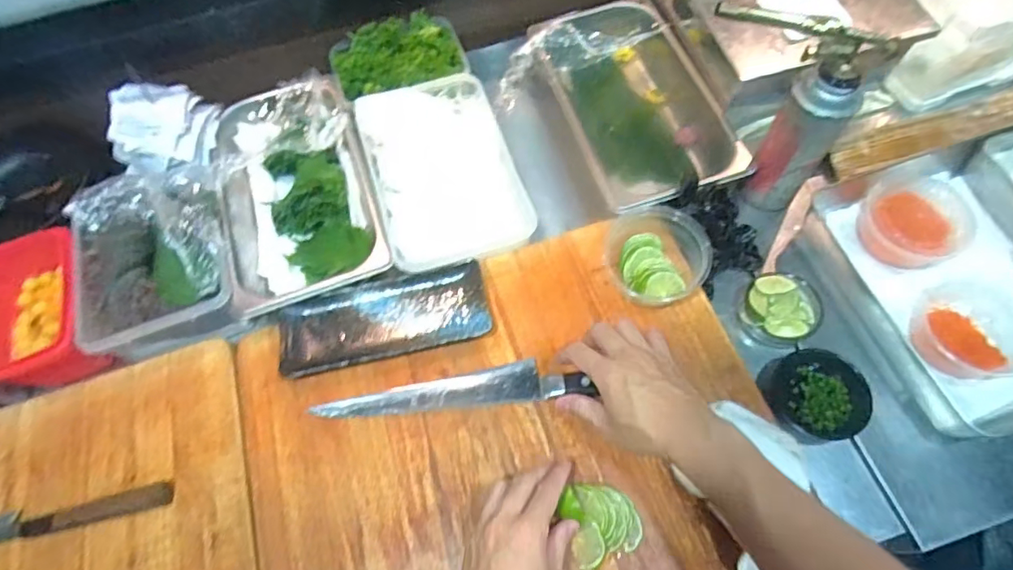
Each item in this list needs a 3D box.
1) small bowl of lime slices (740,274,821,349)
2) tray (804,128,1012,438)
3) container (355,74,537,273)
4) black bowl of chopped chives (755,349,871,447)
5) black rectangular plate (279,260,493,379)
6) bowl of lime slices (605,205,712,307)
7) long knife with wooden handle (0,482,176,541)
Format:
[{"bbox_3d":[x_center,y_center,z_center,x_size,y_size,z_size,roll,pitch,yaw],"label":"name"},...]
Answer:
[{"bbox_3d":[0.300,0.028,0.594,0.078,0.048,0.077,-2,64,3],"label":"small bowl of lime slices"},{"bbox_3d":[0.586,-0.037,0.575,0.424,0.058,0.299,-17,64,-5],"label":"tray"},{"bbox_3d":[-0.076,-0.135,0.639,0.163,0.043,0.243,-17,65,-5],"label":"container"},{"bbox_3d":[0.308,0.110,0.540,0.088,0.032,0.088,-1,65,3],"label":"black bowl of chopped chives"},{"bbox_3d":[-0.127,0.031,0.571,0.213,0.025,0.089,-12,65,-2],"label":"black rectangular plate"},{"bbox_3d":[0.163,-0.035,0.564,0.096,0.065,0.099,-1,65,3],"label":"bowl of lime slices"},{"bbox_3d":[-0.477,0.229,0.500,0.321,0.011,0.025,-13,65,-3],"label":"long knife with wooden handle"}]

